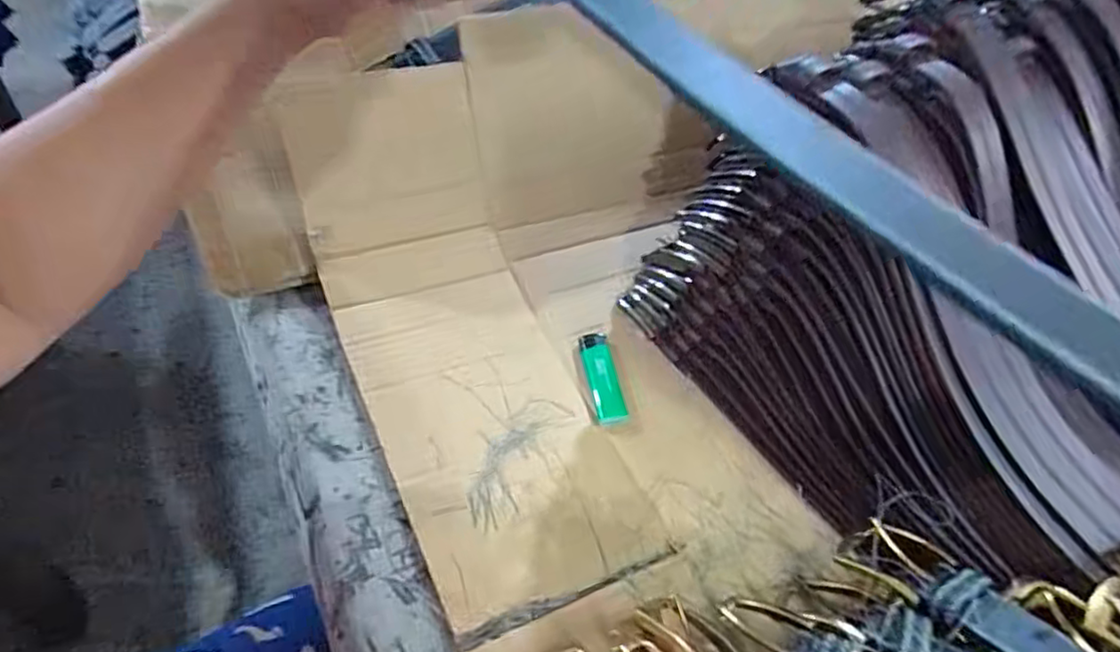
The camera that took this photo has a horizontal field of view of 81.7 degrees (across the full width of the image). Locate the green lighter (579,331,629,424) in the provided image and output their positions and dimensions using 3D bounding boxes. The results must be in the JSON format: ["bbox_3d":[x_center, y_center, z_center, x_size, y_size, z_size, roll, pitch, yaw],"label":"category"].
[{"bbox_3d":[0.032,0.038,0.491,0.024,0.013,0.076,-4,49,-13],"label":"green lighter"}]

